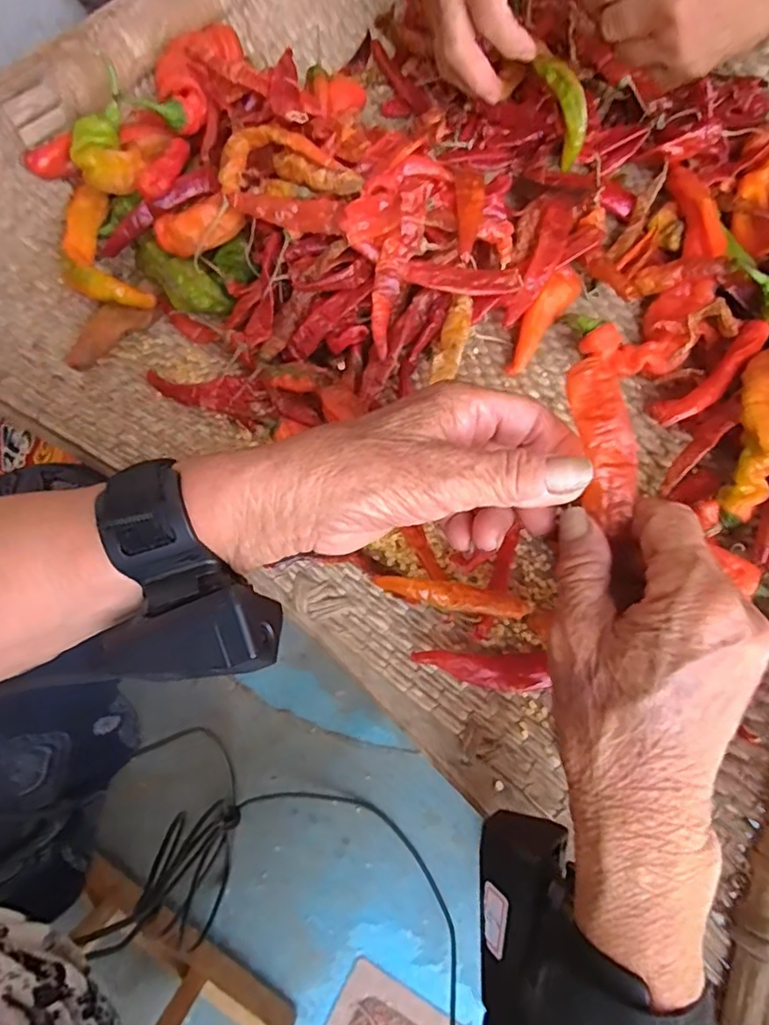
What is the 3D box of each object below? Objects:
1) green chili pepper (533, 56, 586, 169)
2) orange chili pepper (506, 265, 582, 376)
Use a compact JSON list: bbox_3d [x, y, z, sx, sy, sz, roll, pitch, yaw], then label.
[{"bbox_3d":[0.129,-0.289,0.422,0.014,0.073,0.032,-33,27,-10],"label":"green chili pepper"},{"bbox_3d":[0.106,-0.128,0.394,0.020,0.015,0.082,31,86,13],"label":"orange chili pepper"}]

